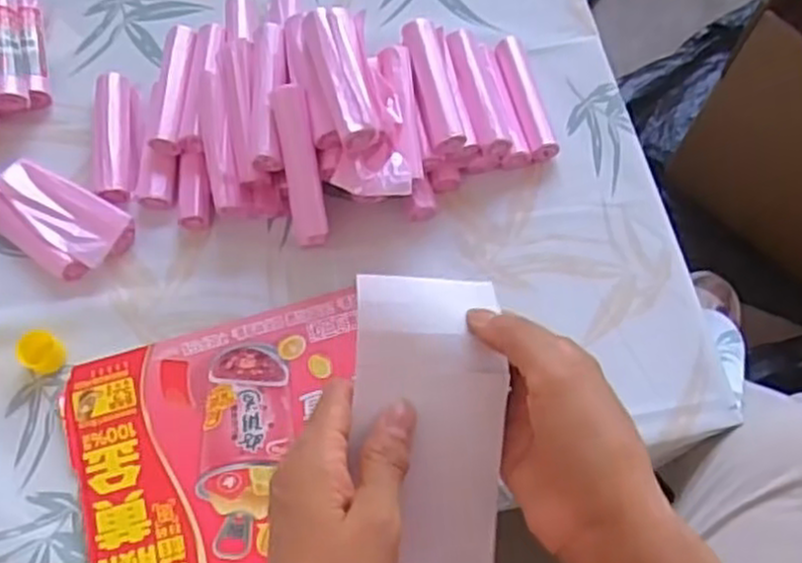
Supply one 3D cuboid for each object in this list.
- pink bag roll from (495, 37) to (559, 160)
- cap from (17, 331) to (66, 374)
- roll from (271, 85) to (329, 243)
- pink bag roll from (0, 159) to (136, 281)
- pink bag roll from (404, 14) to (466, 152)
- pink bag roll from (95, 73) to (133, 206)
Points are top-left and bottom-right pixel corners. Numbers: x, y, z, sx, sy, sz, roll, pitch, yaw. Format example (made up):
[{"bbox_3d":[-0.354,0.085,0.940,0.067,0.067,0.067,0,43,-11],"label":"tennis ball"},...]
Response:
[{"bbox_3d":[0.114,-0.165,0.720,0.027,0.029,0.125,-13,69,-4],"label":"pink bag roll"},{"bbox_3d":[-0.288,0.057,0.623,0.030,0.022,0.029,0,69,1],"label":"cap"},{"bbox_3d":[-0.081,-0.094,0.634,0.028,0.026,0.130,-9,97,-2],"label":"roll"},{"bbox_3d":[-0.302,-0.052,0.665,0.133,0.031,0.069,27,72,11],"label":"pink bag roll"},{"bbox_3d":[0.028,-0.170,0.671,0.030,0.020,0.124,-13,69,-4],"label":"pink bag roll"},{"bbox_3d":[-0.257,-0.130,0.699,0.031,0.022,0.128,-7,69,-1],"label":"pink bag roll"}]

